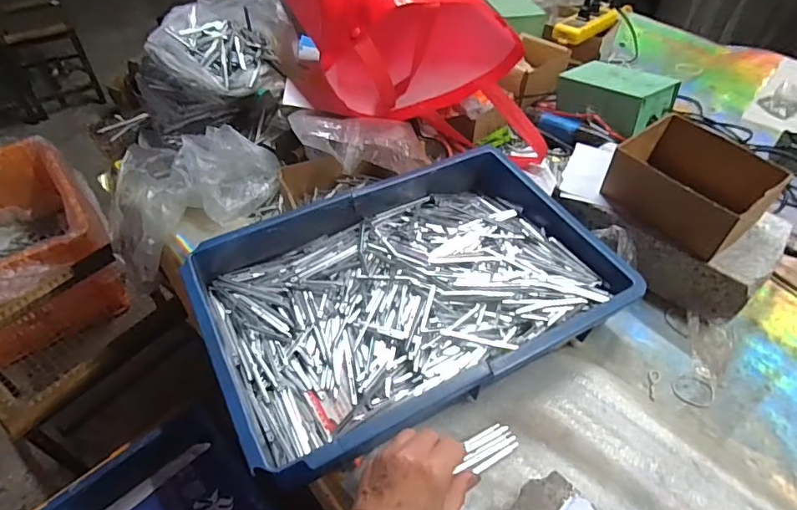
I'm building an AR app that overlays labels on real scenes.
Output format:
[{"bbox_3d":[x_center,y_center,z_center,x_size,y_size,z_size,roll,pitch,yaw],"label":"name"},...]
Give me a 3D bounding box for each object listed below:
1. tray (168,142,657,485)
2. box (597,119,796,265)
[{"bbox_3d":[0.011,0.033,0.561,0.435,0.085,0.290,-23,52,-20],"label":"tray"},{"bbox_3d":[0.342,-0.082,0.582,0.122,0.071,0.159,-29,54,-25],"label":"box"}]

